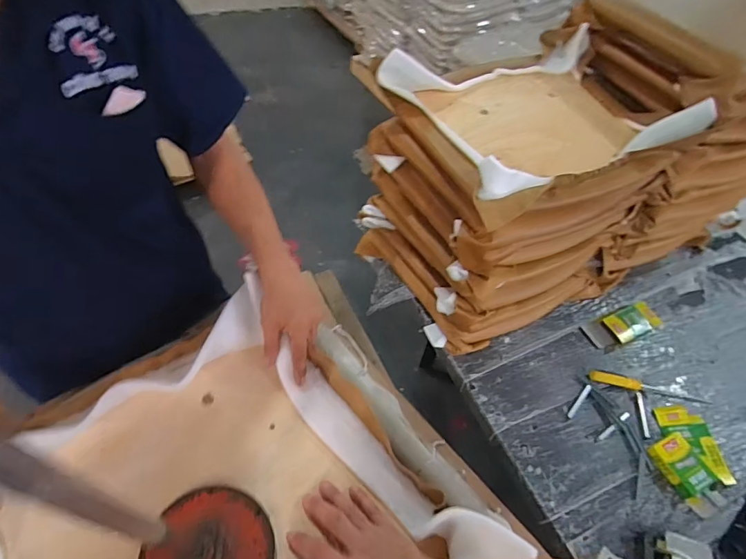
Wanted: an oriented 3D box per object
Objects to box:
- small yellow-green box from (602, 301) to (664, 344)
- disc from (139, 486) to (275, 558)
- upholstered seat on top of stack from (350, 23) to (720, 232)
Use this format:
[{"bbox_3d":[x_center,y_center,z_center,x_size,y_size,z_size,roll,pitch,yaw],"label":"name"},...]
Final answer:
[{"bbox_3d":[0.661,0.105,1.143,0.149,0.033,0.084,-23,60,-20],"label":"small yellow-green box"},{"bbox_3d":[-0.180,0.302,0.491,0.129,0.062,0.136,3,54,-4],"label":"disc"},{"bbox_3d":[0.319,-0.340,0.905,0.486,0.145,0.444,-18,58,-17],"label":"upholstered seat on top of stack"}]

